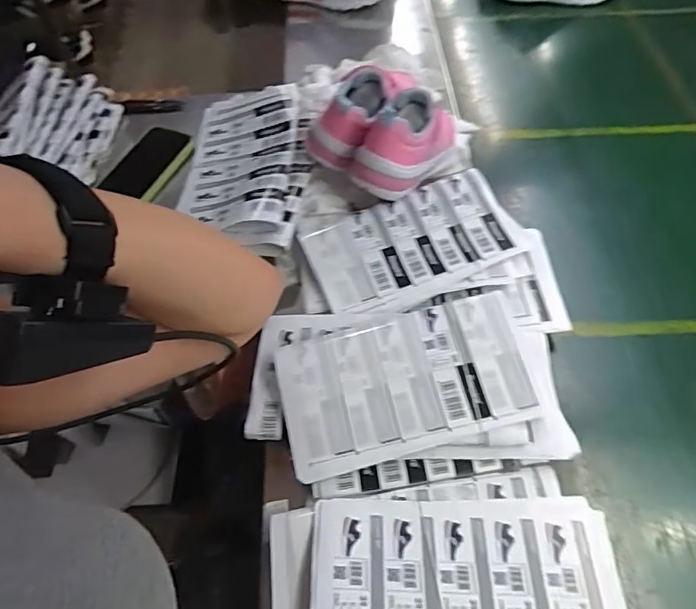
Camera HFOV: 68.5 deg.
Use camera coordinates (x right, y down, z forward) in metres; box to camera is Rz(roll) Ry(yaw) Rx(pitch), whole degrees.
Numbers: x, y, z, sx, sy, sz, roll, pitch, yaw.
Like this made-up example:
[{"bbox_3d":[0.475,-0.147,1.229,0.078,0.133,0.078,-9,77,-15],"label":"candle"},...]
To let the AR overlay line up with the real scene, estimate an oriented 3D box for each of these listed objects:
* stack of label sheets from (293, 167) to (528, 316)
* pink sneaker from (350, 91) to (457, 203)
[{"bbox_3d":[0.078,-0.073,0.594,0.238,0.026,0.131,-22,59,-11],"label":"stack of label sheets"},{"bbox_3d":[0.086,-0.210,0.624,0.065,0.100,0.193,29,52,32],"label":"pink sneaker"}]

